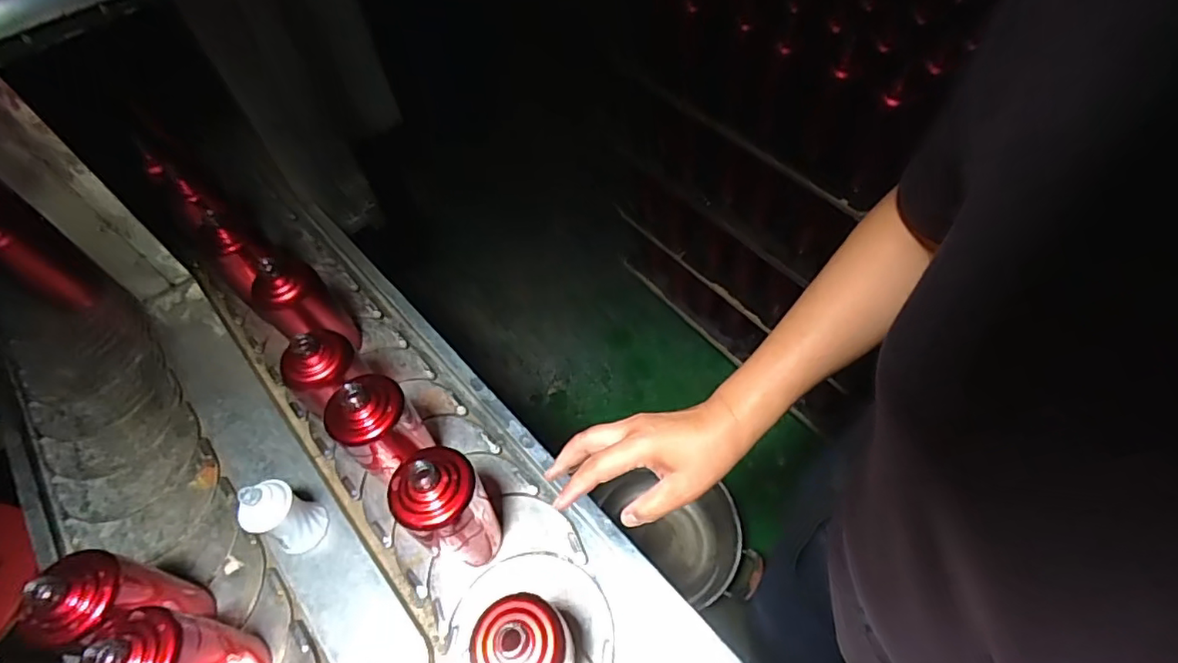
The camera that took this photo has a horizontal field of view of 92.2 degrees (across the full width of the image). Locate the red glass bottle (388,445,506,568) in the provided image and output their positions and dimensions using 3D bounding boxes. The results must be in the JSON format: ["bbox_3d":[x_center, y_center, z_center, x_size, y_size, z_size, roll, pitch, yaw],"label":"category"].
[{"bbox_3d":[-0.146,0.189,0.602,0.079,0.187,0.076,-2,56,3],"label":"red glass bottle"}]

